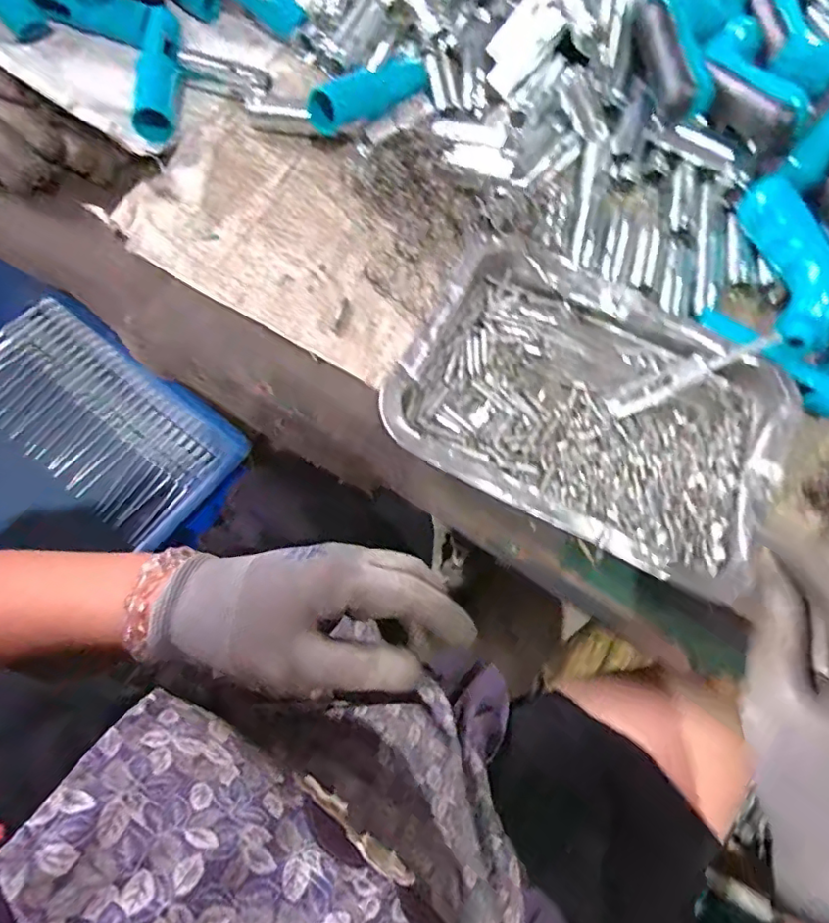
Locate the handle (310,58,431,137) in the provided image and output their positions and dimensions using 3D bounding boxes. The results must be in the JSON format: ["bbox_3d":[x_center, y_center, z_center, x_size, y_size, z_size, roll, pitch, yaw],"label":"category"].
[{"bbox_3d":[-0.033,-0.297,0.449,0.034,0.024,0.131,39,58,7],"label":"handle"}]

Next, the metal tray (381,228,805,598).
[{"bbox_3d":[0.122,-0.038,0.378,0.250,0.044,0.181,26,77,5],"label":"metal tray"}]

